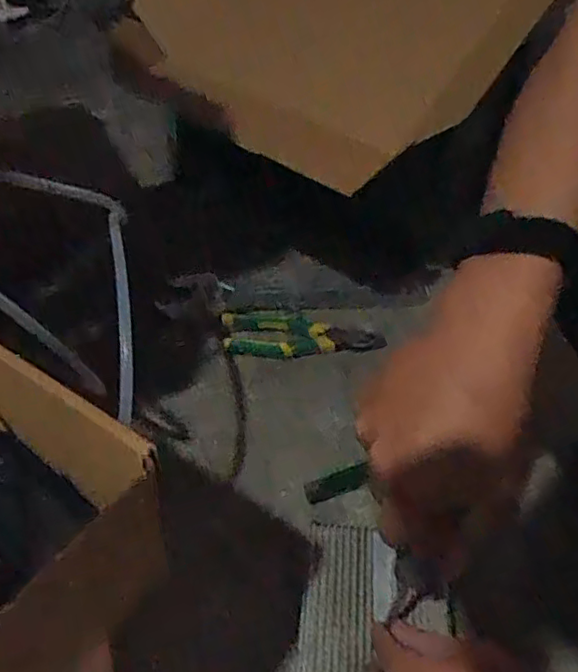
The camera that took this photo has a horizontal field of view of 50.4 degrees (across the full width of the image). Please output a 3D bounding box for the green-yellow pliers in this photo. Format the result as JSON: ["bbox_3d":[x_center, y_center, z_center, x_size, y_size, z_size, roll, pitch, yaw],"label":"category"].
[{"bbox_3d":[0.017,-0.007,0.766,0.191,0.011,0.082,1,48,-3],"label":"green-yellow pliers"}]

